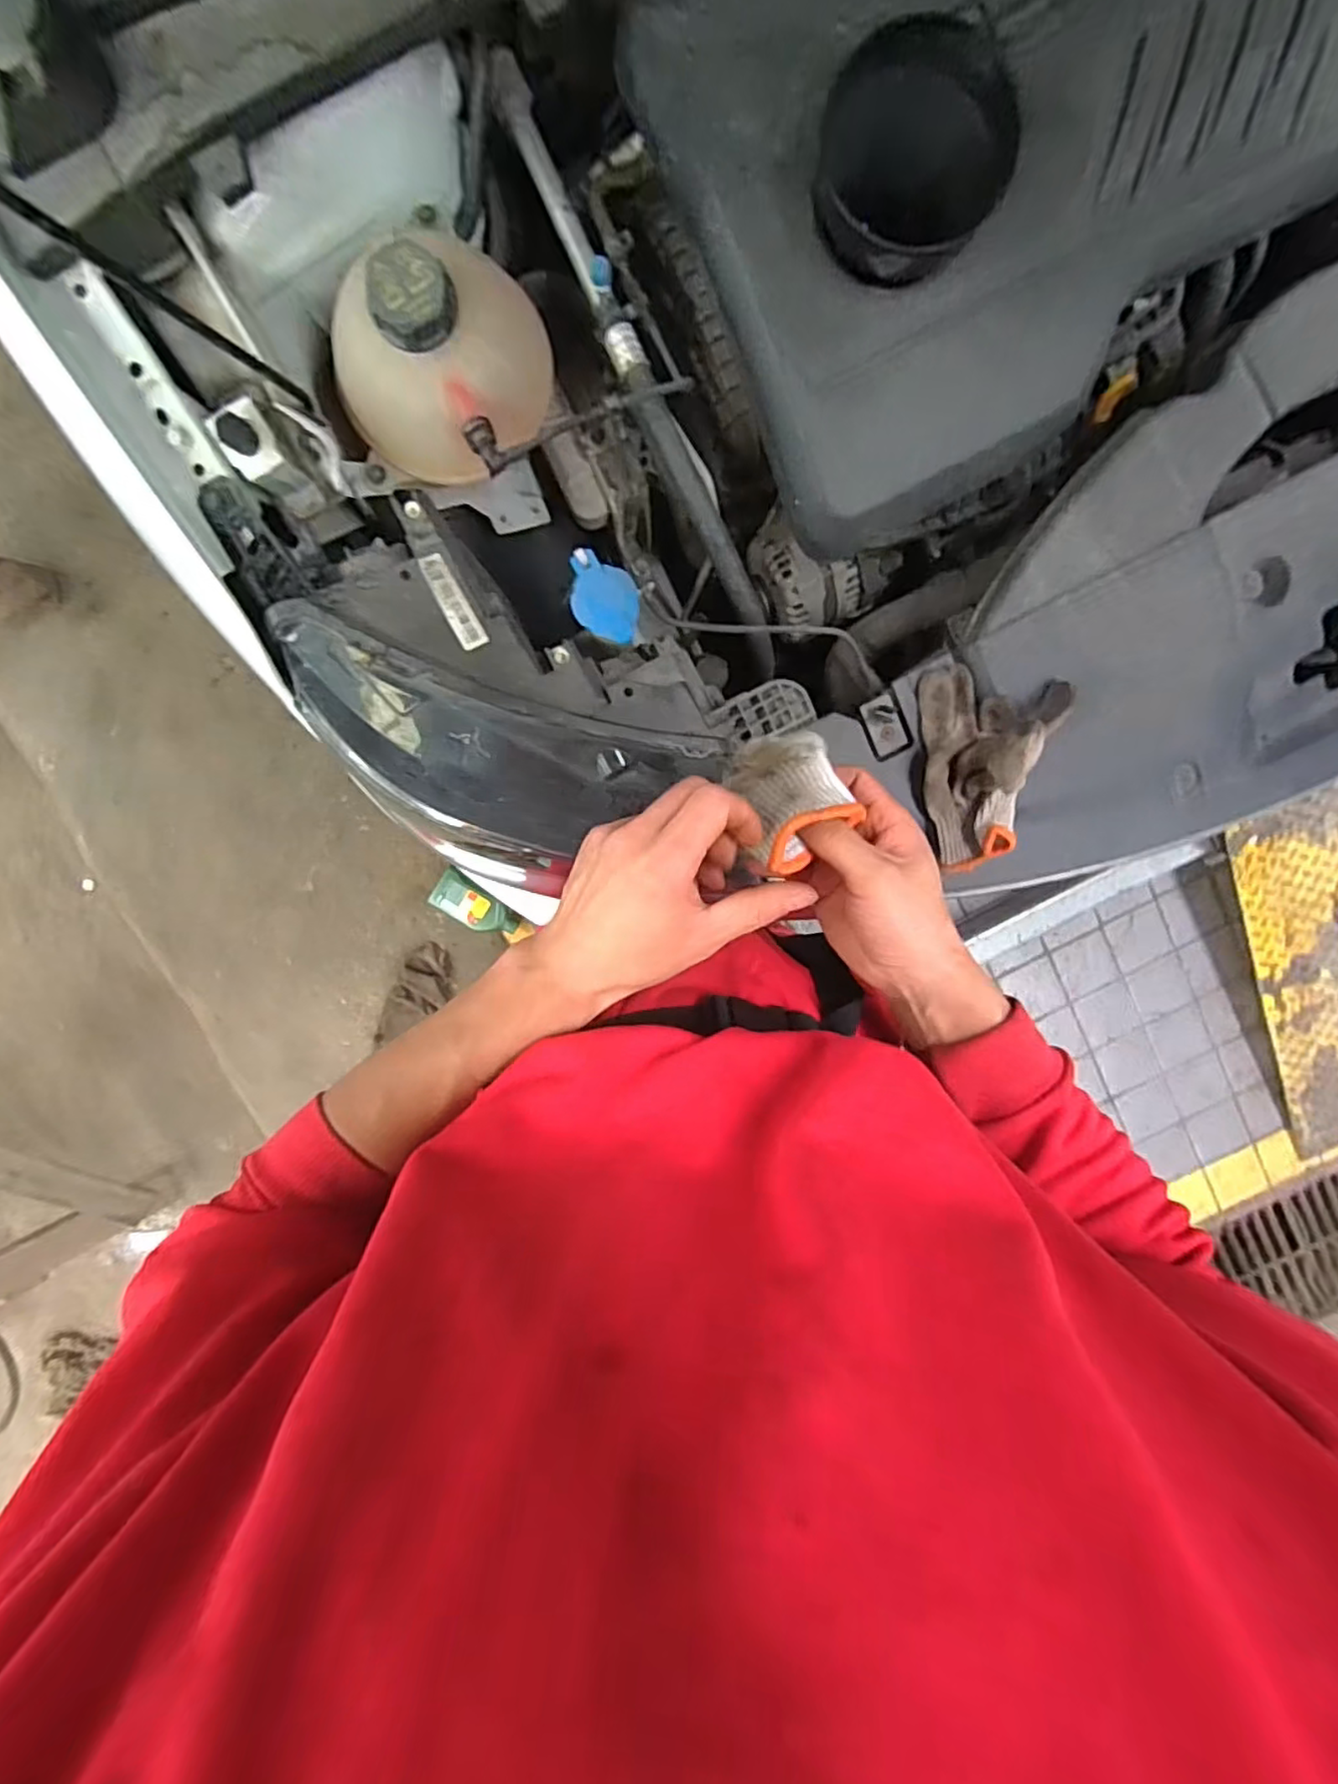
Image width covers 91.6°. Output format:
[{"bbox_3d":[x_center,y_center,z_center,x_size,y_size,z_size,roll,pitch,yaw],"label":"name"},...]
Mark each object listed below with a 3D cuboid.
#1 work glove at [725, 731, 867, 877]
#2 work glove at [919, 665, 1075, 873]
[{"bbox_3d":[0.074,-0.057,0.391,0.064,0.033,0.091,-16,54,8],"label":"work glove"},{"bbox_3d":[0.258,-0.101,0.535,0.109,0.076,0.166,12,98,-3],"label":"work glove"}]

